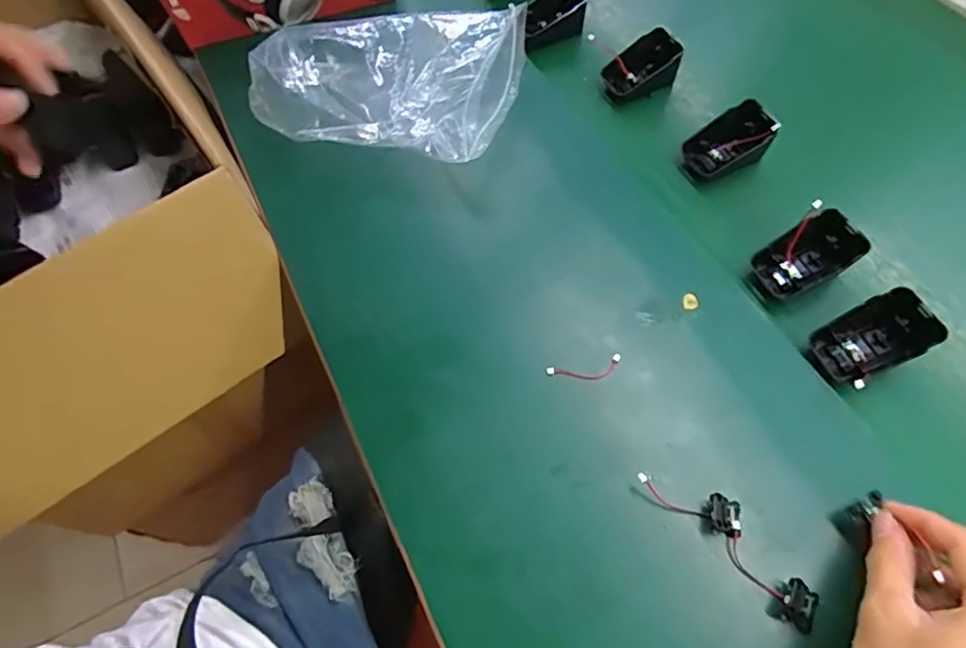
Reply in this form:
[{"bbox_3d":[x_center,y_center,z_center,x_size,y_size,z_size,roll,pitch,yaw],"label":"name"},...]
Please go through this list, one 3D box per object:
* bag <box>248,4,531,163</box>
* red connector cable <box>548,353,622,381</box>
[{"bbox_3d":[-0.084,-0.232,0.513,0.228,0.052,0.165,13,63,10],"label":"bag"},{"bbox_3d":[0.072,0.033,0.396,0.054,0.004,0.015,-10,61,-2],"label":"red connector cable"}]

